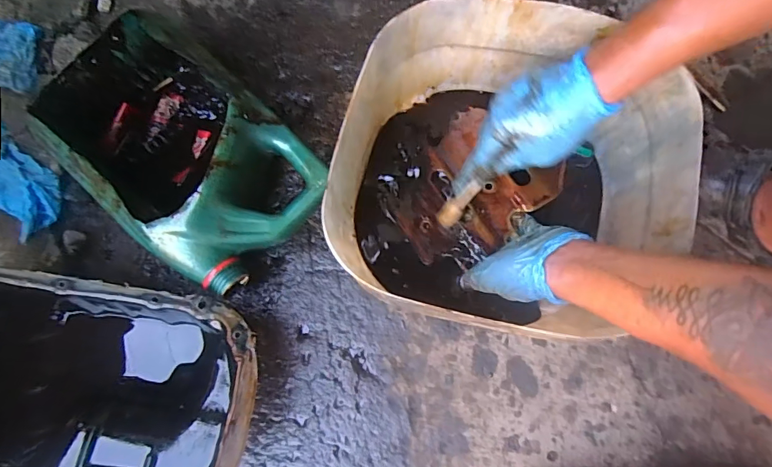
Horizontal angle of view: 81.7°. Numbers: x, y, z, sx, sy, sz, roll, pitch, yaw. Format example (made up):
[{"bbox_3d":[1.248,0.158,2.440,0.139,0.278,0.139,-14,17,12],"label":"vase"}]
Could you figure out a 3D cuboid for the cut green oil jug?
[{"bbox_3d":[-0.214,-0.087,0.483,0.283,0.120,0.177,43,82,7],"label":"cut green oil jug"}]

